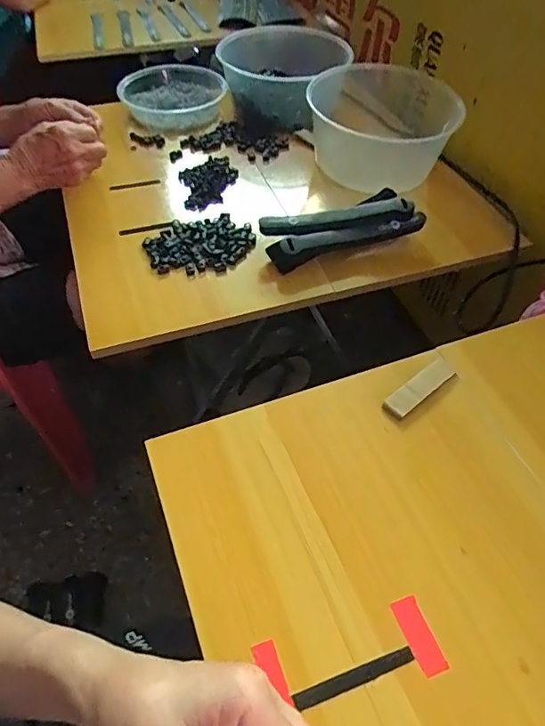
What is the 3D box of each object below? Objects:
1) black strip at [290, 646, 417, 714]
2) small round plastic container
[{"bbox_3d":[0.054,0.207,0.332,0.082,0.005,0.010,-15,53,-12],"label":"black strip"},{"bbox_3d":[-0.175,-0.473,0.920,0.183,0.057,0.197,-17,54,-14],"label":"small round plastic container"}]

